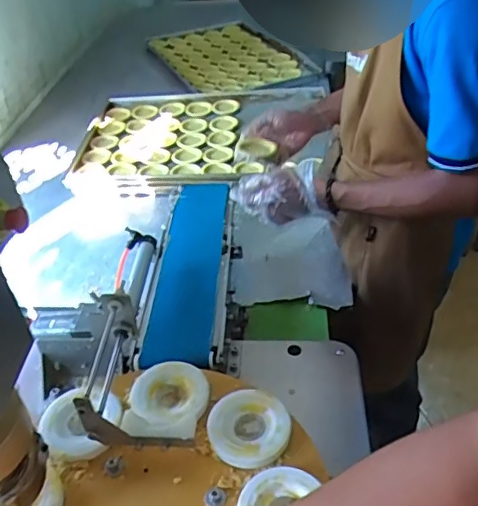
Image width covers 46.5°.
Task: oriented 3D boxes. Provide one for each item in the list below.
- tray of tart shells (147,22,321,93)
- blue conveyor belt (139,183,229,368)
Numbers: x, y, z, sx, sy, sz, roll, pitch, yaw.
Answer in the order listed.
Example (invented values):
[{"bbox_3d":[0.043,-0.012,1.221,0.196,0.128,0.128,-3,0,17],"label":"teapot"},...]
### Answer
[{"bbox_3d":[-0.034,-0.629,1.778,0.367,0.046,0.508,-20,42,-19],"label":"tray of tart shells"},{"bbox_3d":[-0.080,0.009,0.949,0.104,0.056,0.462,0,39,4],"label":"blue conveyor belt"}]

